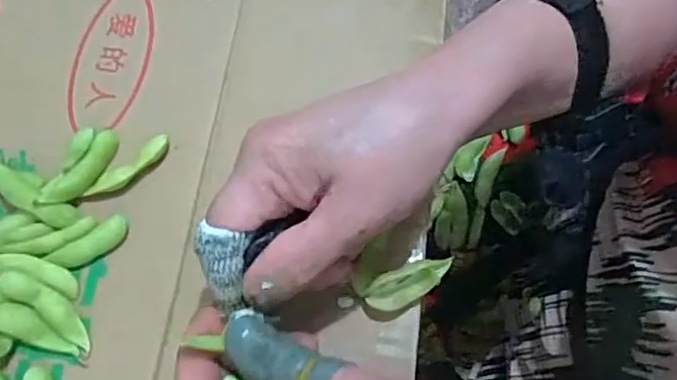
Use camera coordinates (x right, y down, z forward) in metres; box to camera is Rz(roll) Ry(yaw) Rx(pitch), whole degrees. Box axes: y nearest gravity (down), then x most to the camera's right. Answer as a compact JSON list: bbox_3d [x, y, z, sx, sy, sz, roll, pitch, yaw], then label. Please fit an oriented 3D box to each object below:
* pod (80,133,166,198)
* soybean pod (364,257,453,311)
[{"bbox_3d":[-0.106,-0.010,0.313,0.048,0.010,0.013,-42,73,-13],"label":"pod"},{"bbox_3d":[0.033,0.043,0.284,0.043,0.013,0.015,-21,70,-6],"label":"soybean pod"}]

